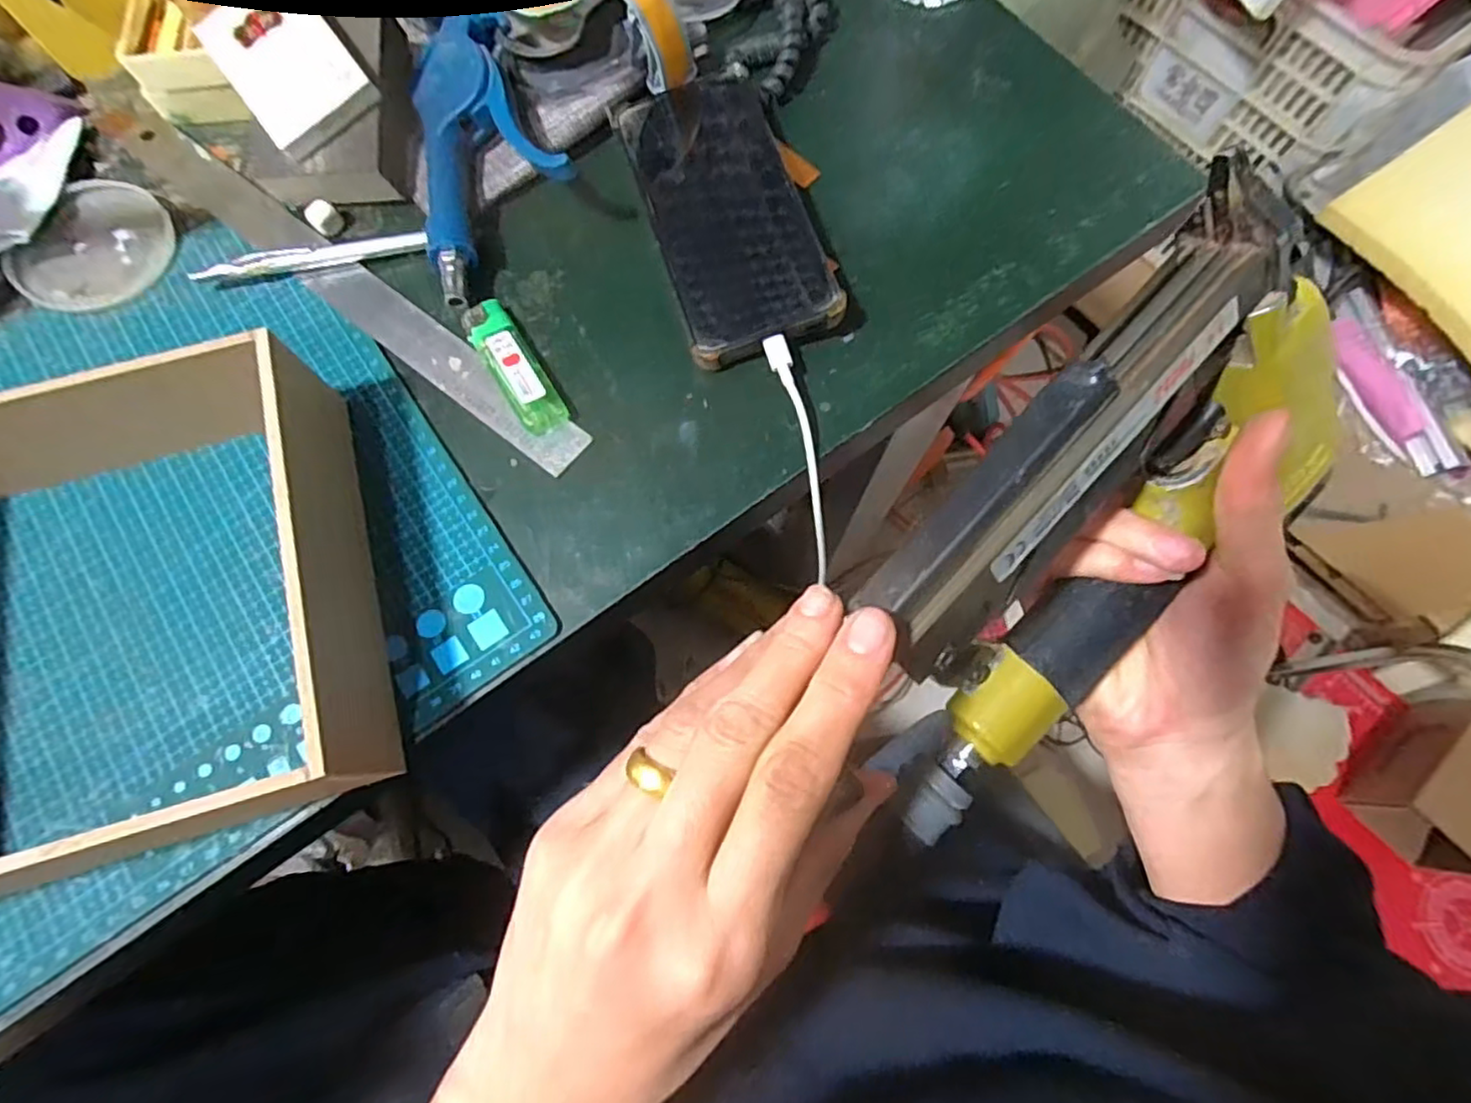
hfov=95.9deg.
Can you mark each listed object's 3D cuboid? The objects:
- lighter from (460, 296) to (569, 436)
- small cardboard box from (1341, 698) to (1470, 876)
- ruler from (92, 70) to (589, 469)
[{"bbox_3d":[-0.108,-0.090,0.323,0.023,0.013,0.075,-32,78,-10],"label":"lighter"},{"bbox_3d":[0.919,0.298,0.851,0.188,0.102,0.135,-43,77,-11],"label":"small cardboard box"},{"bbox_3d":[-0.217,-0.150,0.341,0.352,0.006,0.029,38,77,10],"label":"ruler"}]

